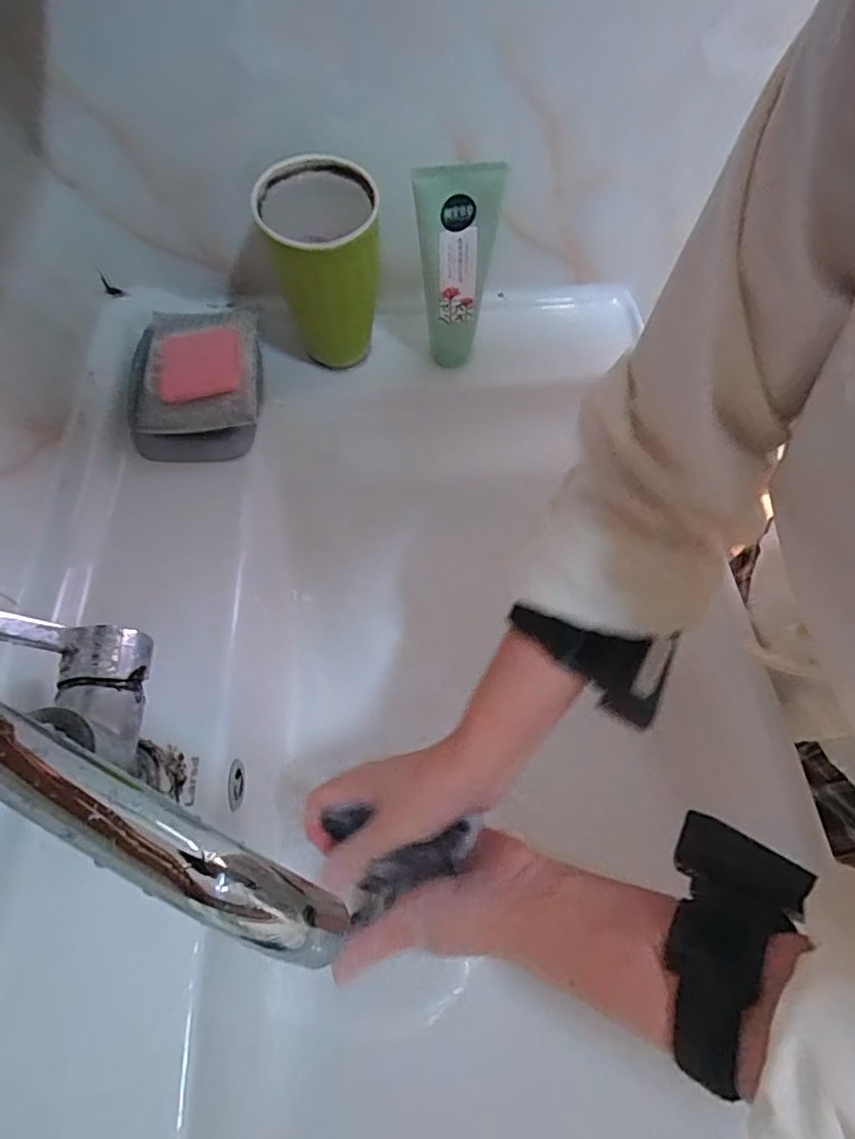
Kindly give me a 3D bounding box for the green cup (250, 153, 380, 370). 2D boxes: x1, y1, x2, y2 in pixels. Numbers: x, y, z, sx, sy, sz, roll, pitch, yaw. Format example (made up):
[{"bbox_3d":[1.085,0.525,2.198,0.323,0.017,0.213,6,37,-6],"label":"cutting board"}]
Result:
[{"bbox_3d":[-0.074,-0.215,0.425,0.078,0.126,0.072,1,62,-1],"label":"green cup"}]

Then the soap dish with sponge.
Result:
[{"bbox_3d":[-0.174,-0.149,0.447,0.098,0.047,0.124,-6,63,-5],"label":"soap dish with sponge"}]

